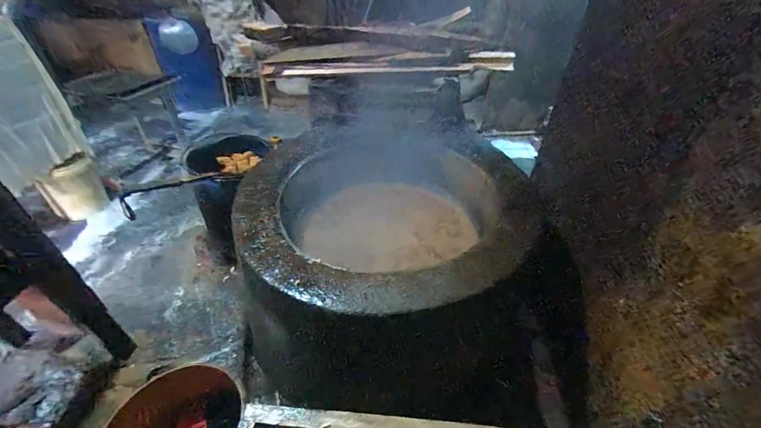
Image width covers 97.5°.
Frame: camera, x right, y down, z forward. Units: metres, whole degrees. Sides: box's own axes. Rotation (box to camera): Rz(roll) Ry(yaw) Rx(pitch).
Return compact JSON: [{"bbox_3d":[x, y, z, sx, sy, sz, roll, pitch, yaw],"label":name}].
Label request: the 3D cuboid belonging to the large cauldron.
[{"bbox_3d":[-0.014,0.004,1.311,1.038,0.341,0.913,-32,49,-33],"label":"large cauldron"}]

